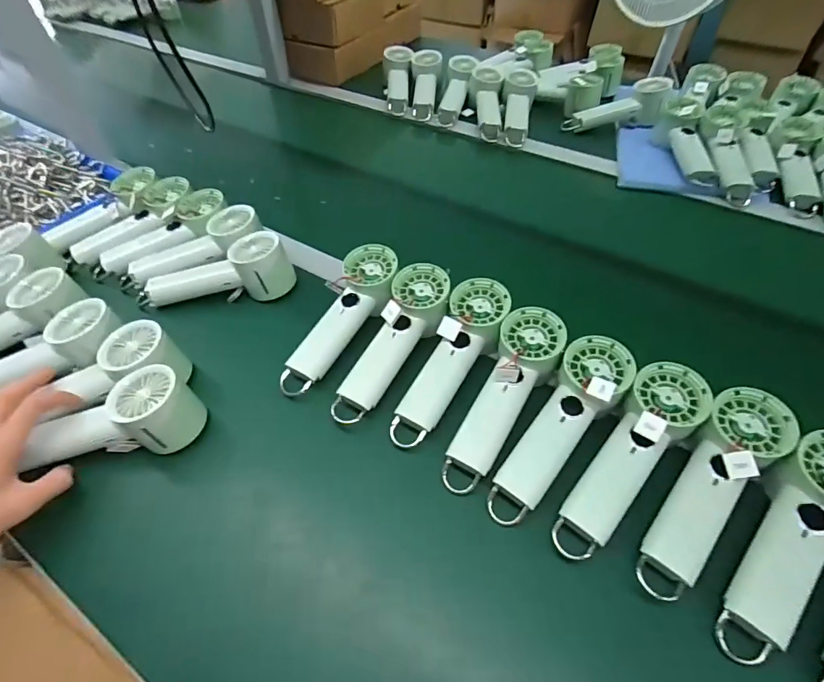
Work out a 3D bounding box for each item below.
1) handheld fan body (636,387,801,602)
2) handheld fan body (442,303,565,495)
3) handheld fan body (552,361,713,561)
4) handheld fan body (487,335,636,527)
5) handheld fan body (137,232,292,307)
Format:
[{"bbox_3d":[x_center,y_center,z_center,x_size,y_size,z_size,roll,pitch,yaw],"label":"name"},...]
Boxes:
[{"bbox_3d":[0.255,0.127,0.380,0.064,0.045,0.202,35,76,26],"label":"handheld fan body"},{"bbox_3d":[0.092,0.058,0.446,0.062,0.058,0.197,26,71,20],"label":"handheld fan body"},{"bbox_3d":[0.193,0.104,0.398,0.065,0.045,0.202,37,76,26],"label":"handheld fan body"},{"bbox_3d":[0.138,0.081,0.417,0.065,0.042,0.204,33,76,25],"label":"handheld fan body"},{"bbox_3d":[-0.246,-0.086,0.554,0.191,0.064,0.052,-4,51,-2],"label":"handheld fan body"}]

